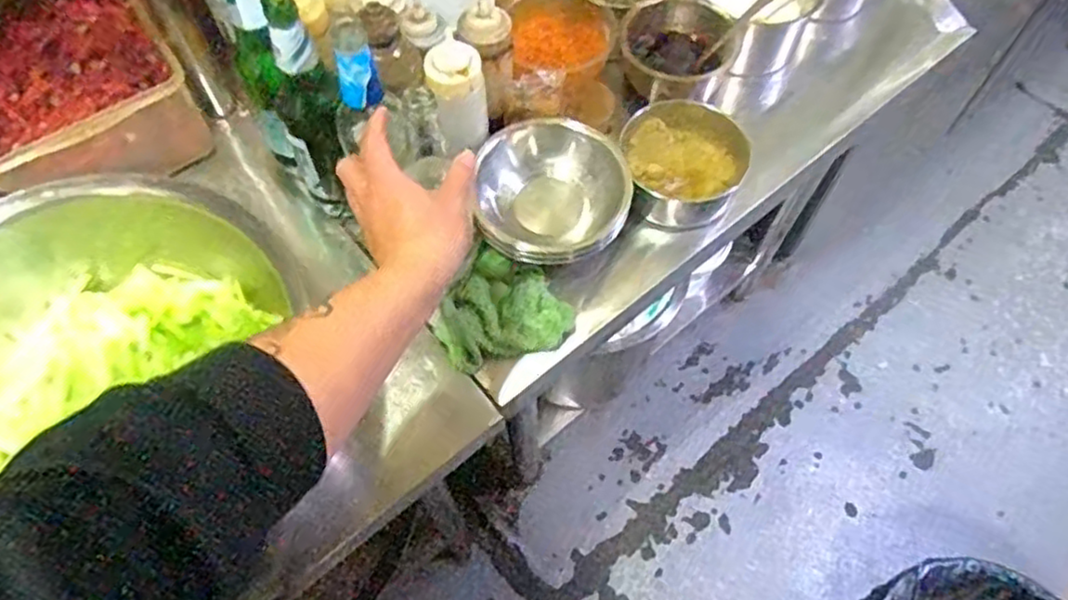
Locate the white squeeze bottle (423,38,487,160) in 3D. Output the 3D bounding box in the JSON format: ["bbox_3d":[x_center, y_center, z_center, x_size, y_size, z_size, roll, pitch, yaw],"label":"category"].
[{"bbox_3d":[-0.077,-0.202,0.704,0.052,0.124,0.049,-9,64,-5],"label":"white squeeze bottle"}]

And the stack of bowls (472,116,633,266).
[{"bbox_3d":[0.023,-0.115,0.748,0.163,0.071,0.149,0,95,10],"label":"stack of bowls"}]

